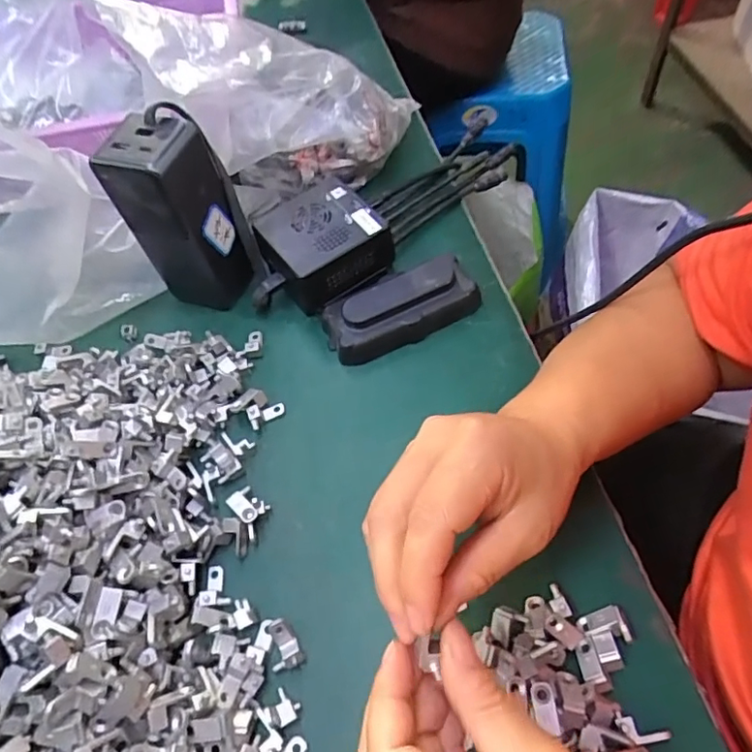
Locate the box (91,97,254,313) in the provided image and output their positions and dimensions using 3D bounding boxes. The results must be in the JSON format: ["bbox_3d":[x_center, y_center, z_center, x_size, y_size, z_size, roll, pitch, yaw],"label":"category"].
[{"bbox_3d":[-0.132,-0.110,0.391,0.059,0.127,0.057,16,60,16],"label":"box"}]

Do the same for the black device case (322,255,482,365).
[{"bbox_3d":[0.016,-0.049,0.403,0.107,0.034,0.052,-26,58,-10],"label":"black device case"}]

